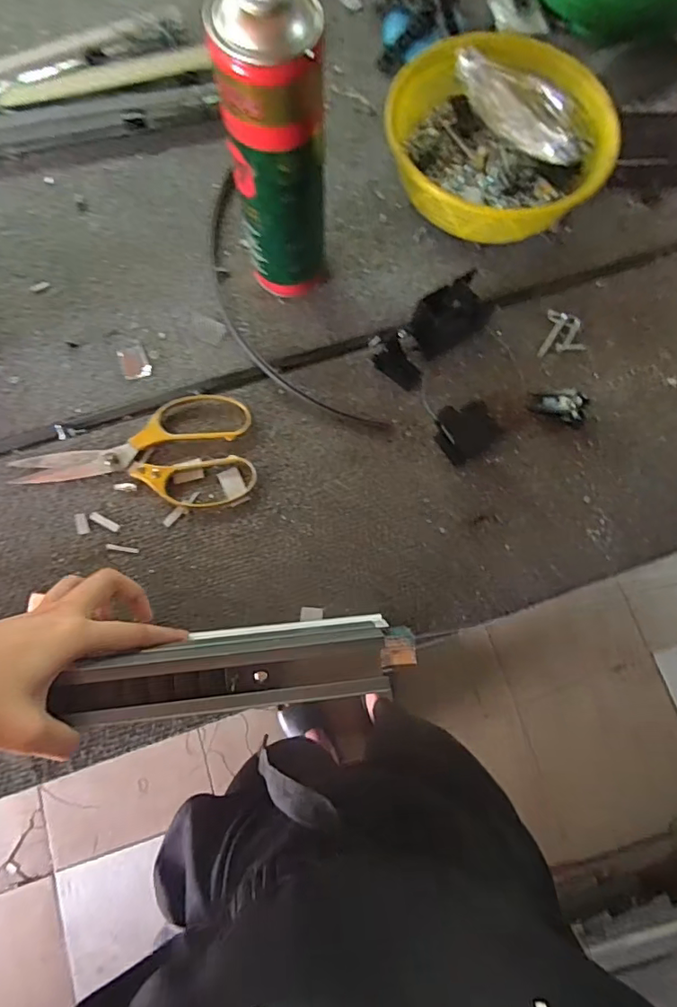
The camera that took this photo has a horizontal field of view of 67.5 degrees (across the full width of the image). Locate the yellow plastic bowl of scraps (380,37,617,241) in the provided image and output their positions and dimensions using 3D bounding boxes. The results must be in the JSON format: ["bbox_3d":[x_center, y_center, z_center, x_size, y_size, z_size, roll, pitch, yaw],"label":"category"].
[{"bbox_3d":[0.140,-0.321,0.464,0.188,0.072,0.173,6,76,0],"label":"yellow plastic bowl of scraps"}]

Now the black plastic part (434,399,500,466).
[{"bbox_3d":[0.106,-0.062,0.424,0.039,0.033,0.045,-34,80,-9],"label":"black plastic part"}]

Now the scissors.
[{"bbox_3d":[-0.167,-0.041,0.417,0.189,0.008,0.095,-6,76,-3],"label":"scissors"}]

